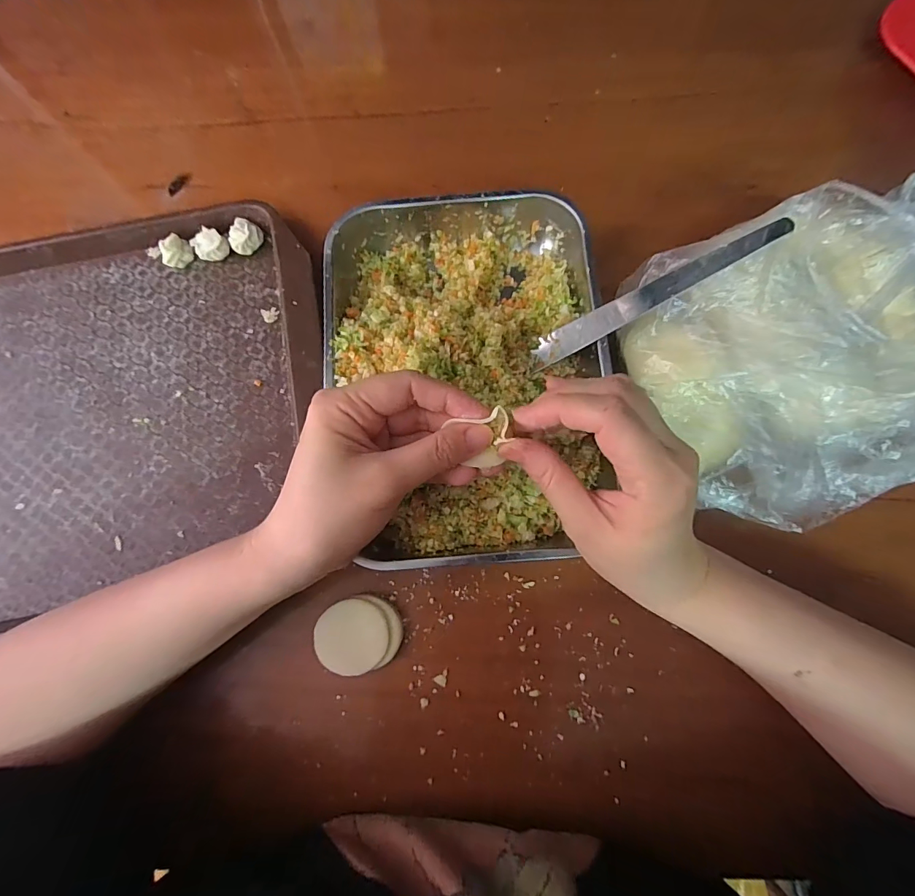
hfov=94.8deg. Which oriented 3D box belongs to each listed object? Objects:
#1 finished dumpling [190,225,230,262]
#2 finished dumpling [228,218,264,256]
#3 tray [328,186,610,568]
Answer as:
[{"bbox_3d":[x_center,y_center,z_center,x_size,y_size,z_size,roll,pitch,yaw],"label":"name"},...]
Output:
[{"bbox_3d":[-0.196,-0.159,0.335,0.023,0.017,0.023,0,78,1],"label":"finished dumpling"},{"bbox_3d":[-0.169,-0.168,0.336,0.026,0.017,0.019,-41,80,-7],"label":"finished dumpling"},{"bbox_3d":[0.005,-0.052,0.290,0.180,0.054,0.253,-4,78,1],"label":"tray"}]

